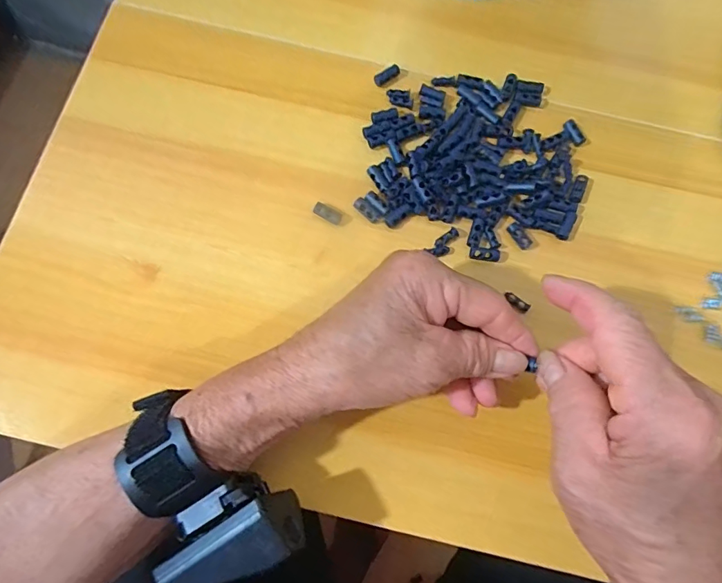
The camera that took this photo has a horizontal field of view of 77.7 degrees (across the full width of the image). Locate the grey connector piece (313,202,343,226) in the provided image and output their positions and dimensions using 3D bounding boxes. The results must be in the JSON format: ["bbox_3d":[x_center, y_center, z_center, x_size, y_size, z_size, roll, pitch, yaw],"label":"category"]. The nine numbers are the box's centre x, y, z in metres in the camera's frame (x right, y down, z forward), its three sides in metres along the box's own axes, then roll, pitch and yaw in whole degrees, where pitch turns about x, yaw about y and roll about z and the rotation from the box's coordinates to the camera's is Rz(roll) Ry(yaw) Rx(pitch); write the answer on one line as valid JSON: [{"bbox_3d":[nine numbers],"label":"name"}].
[{"bbox_3d":[-0.021,-0.050,0.284,0.018,0.004,0.008,28,79,5],"label":"grey connector piece"}]

